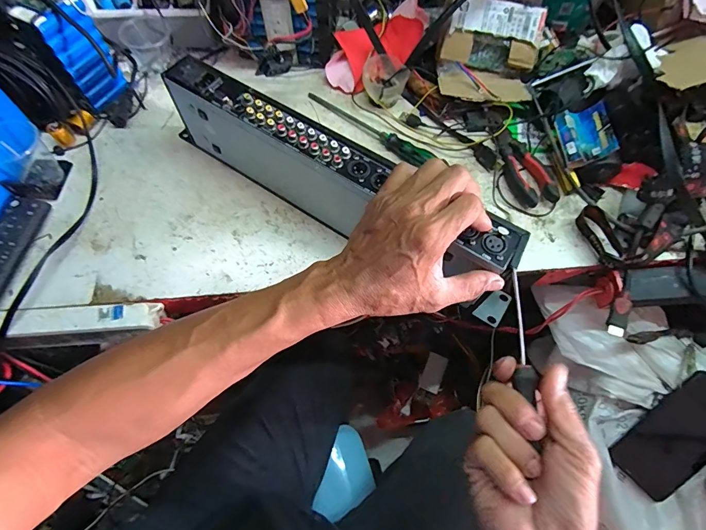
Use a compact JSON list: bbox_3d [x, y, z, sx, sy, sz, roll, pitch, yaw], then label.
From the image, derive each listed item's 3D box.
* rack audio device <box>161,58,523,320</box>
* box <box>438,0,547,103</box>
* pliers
[{"bbox_3d":[-0.027,-0.089,0.427,0.420,0.118,0.053,31,67,12],"label":"rack audio device"},{"bbox_3d":[0.188,-0.292,0.529,0.133,0.120,0.050,7,27,-5],"label":"box"},{"bbox_3d":[0.221,-0.127,0.502,0.044,0.028,0.110,-17,65,-9],"label":"pliers"}]

